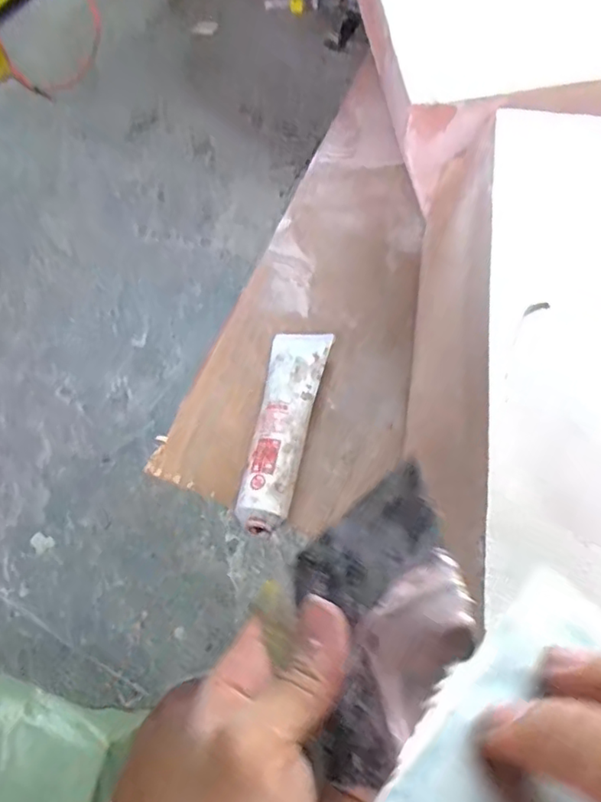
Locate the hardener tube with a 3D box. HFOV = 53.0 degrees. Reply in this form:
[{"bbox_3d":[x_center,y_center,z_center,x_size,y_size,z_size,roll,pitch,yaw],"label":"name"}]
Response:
[{"bbox_3d":[-0.009,0.016,0.445,0.044,0.036,0.166,6,64,6],"label":"hardener tube"}]

